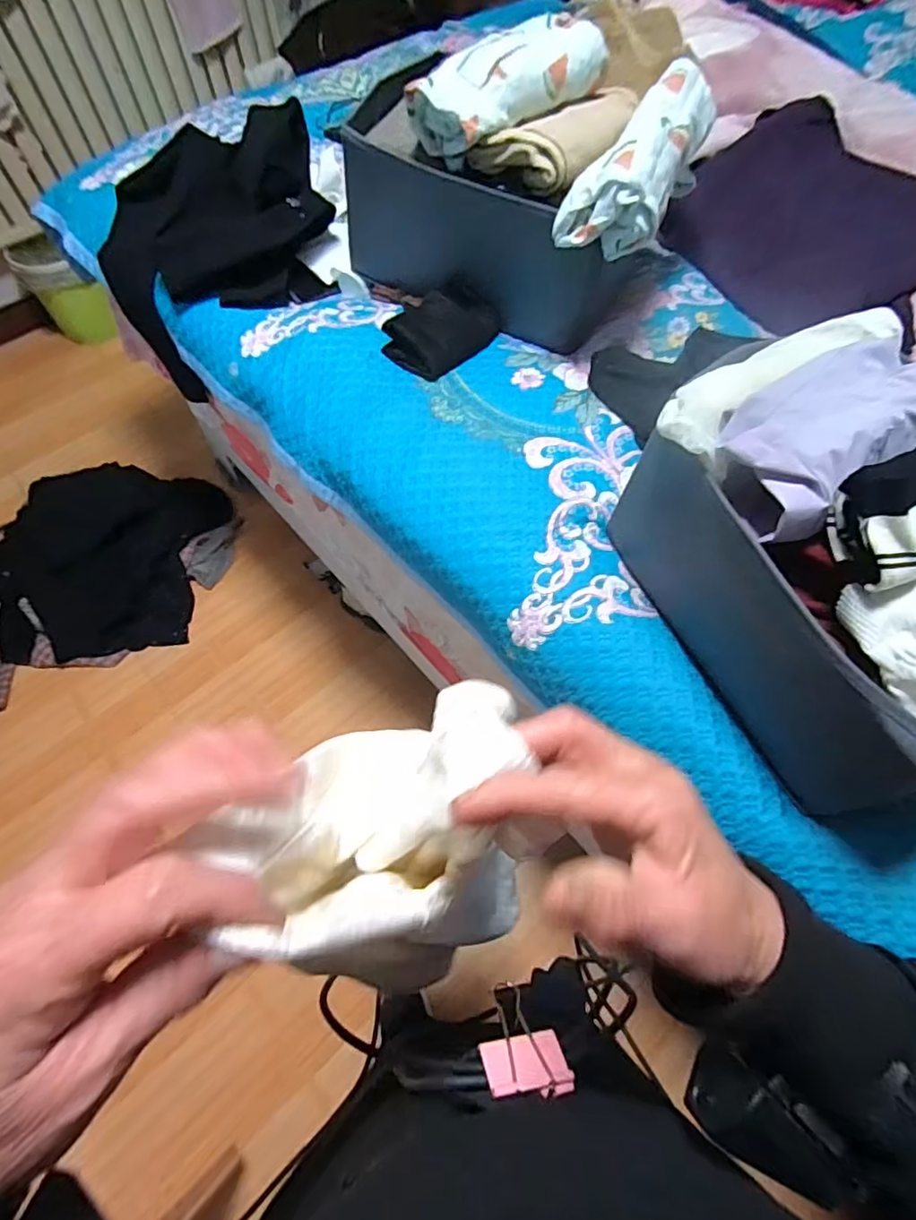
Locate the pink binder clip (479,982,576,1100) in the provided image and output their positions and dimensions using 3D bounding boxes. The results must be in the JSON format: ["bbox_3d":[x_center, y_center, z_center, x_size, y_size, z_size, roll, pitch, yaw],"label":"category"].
[{"bbox_3d":[0.031,0.228,0.301,0.042,0.020,0.053,4,22,-11],"label":"pink binder clip"}]

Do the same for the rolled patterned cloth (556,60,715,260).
[{"bbox_3d":[0.215,-0.525,0.674,0.109,0.098,0.266,27,65,14],"label":"rolled patterned cloth"}]

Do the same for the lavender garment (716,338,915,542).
[{"bbox_3d":[0.316,-0.157,0.480,0.244,0.068,0.117,-32,66,-16],"label":"lavender garment"}]

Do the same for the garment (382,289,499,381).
[{"bbox_3d":[-0.018,-0.389,0.780,0.097,0.044,0.163,30,66,15],"label":"garment"}]

